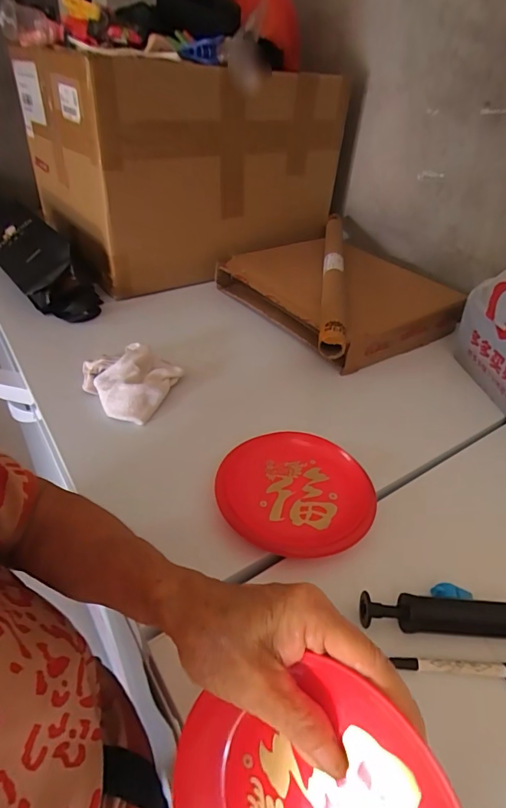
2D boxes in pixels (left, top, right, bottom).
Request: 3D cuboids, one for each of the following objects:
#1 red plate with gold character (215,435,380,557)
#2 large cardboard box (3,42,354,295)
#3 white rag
[{"bbox_3d":[0.045,0.093,0.465,0.157,0.021,0.143,0,47,0],"label":"red plate with gold character"},{"bbox_3d":[-0.147,-0.516,0.953,0.540,0.355,0.392,-24,46,-32],"label":"large cardboard box"},{"bbox_3d":[-0.179,-0.035,0.587,0.133,0.040,0.109,18,39,16],"label":"white rag"}]

